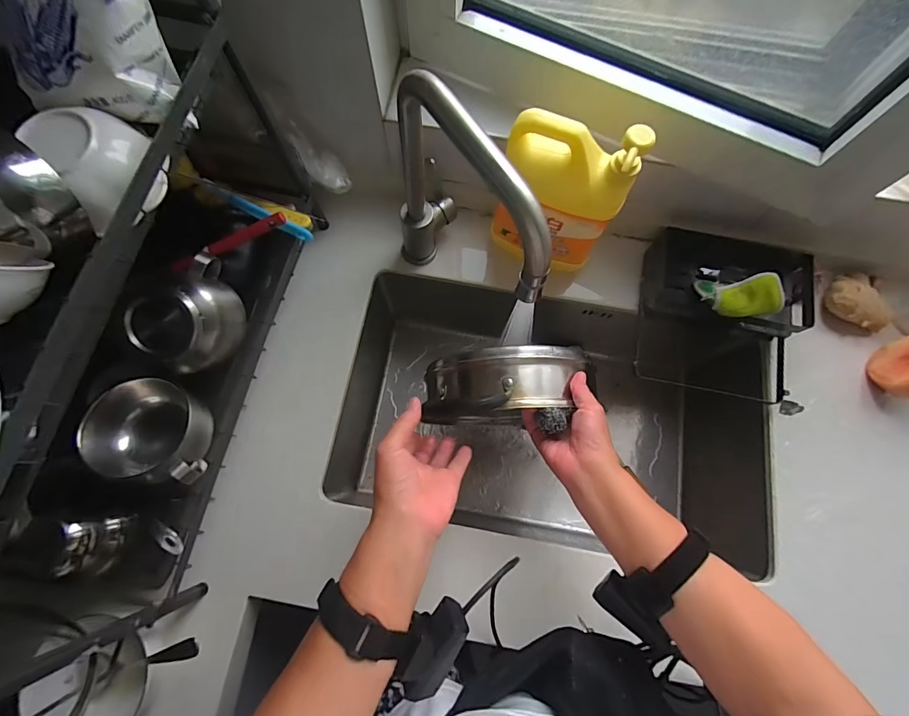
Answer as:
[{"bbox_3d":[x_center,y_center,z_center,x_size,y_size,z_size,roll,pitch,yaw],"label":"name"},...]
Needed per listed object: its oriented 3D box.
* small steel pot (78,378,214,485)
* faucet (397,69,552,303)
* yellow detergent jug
[{"bbox_3d":[-0.335,0.081,0.447,0.110,0.073,0.100,0,74,-2],"label":"small steel pot"},{"bbox_3d":[-0.002,-0.152,0.461,0.075,0.313,0.263,-22,76,-8],"label":"faucet"},{"bbox_3d":[0.124,-0.191,0.489,0.140,0.203,0.059,18,75,3],"label":"yellow detergent jug"}]

